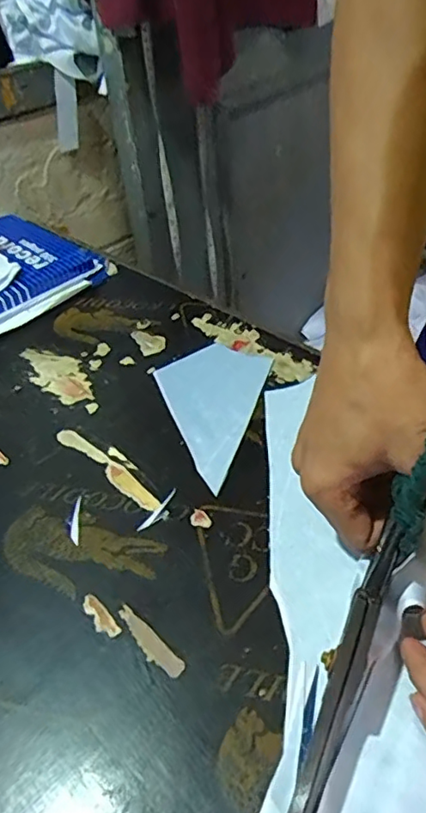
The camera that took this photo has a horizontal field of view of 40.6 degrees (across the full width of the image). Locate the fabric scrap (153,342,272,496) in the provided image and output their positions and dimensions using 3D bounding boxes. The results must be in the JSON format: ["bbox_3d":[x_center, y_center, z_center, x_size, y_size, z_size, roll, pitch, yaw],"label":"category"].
[{"bbox_3d":[-0.012,-0.002,0.470,0.091,0.004,0.156,10,44,18],"label":"fabric scrap"}]

